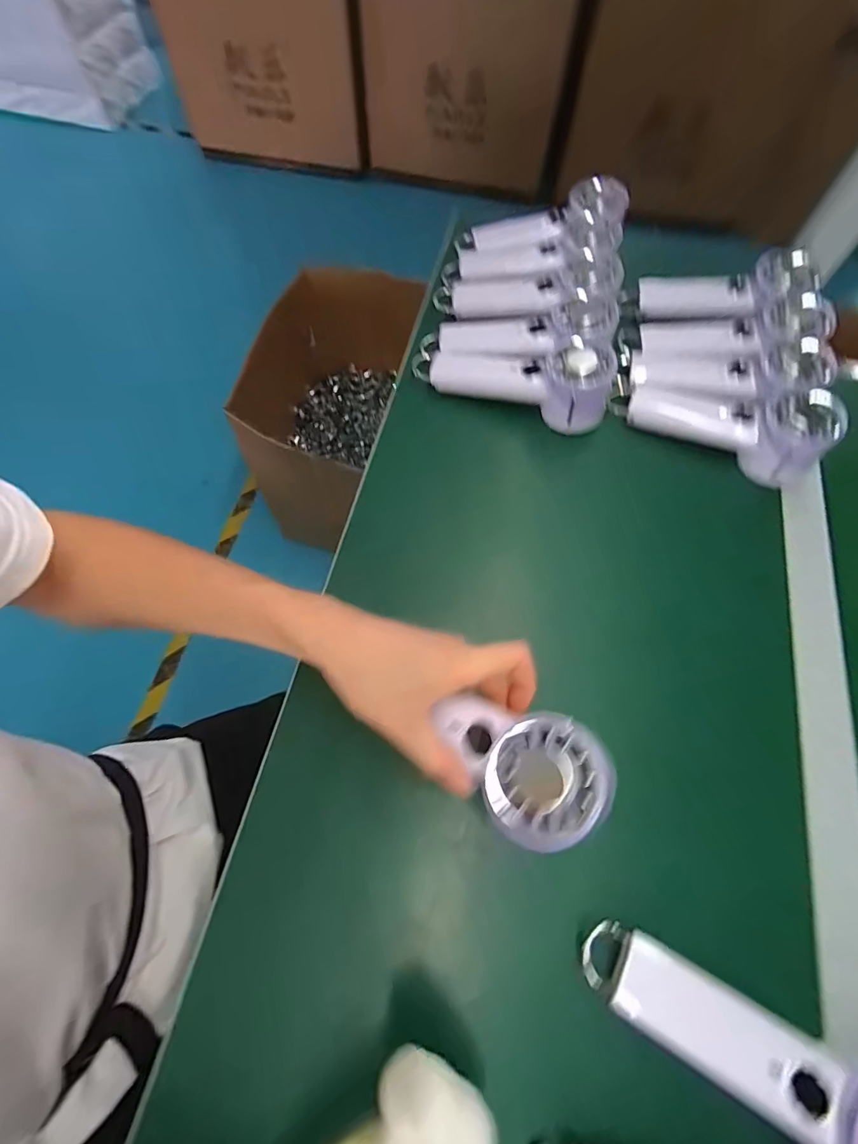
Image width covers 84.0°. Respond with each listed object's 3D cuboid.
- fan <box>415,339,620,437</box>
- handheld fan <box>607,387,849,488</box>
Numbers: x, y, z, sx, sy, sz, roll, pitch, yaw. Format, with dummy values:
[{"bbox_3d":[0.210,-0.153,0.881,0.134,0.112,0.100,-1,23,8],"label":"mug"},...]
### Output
[{"bbox_3d":[0.083,-0.188,0.464,0.186,0.061,0.072,4,67,0],"label":"fan"},{"bbox_3d":[0.271,-0.147,0.448,0.183,0.064,0.059,25,68,8],"label":"handheld fan"}]

